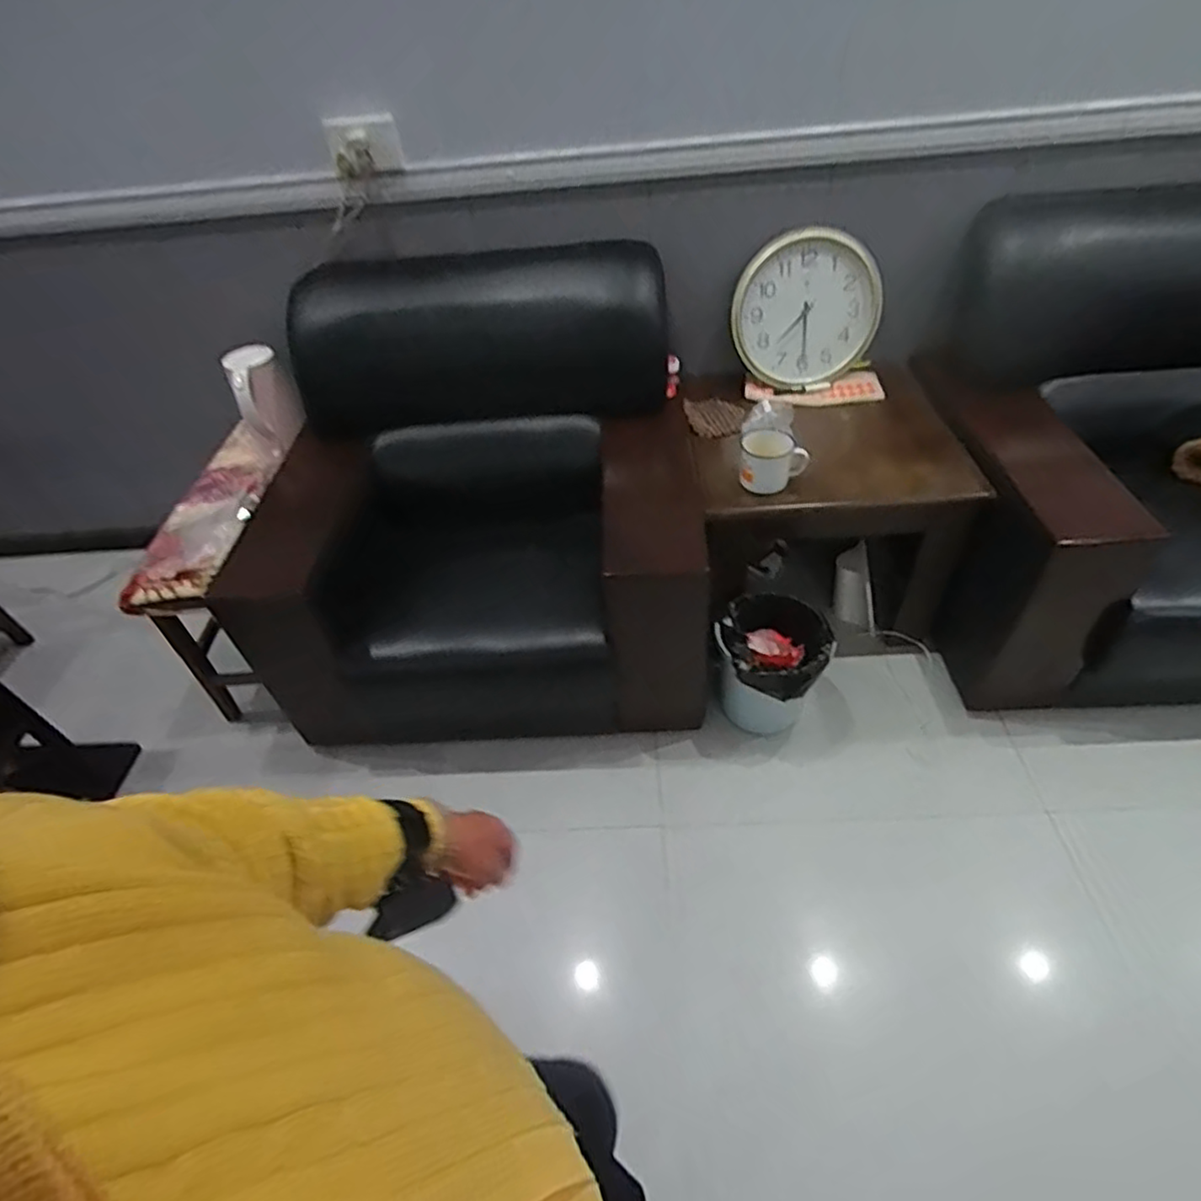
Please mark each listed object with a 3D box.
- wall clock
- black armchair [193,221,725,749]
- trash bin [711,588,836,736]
[{"bbox_3d":[0.495,-0.696,1.596,0.342,0.343,0.032,-9,25,2],"label":"wall clock"},{"bbox_3d":[-0.270,-0.245,1.532,0.950,0.769,0.813,-5,46,1],"label":"black armchair"},{"bbox_3d":[0.381,0.154,1.497,0.225,0.253,0.254,20,51,23],"label":"trash bin"}]

